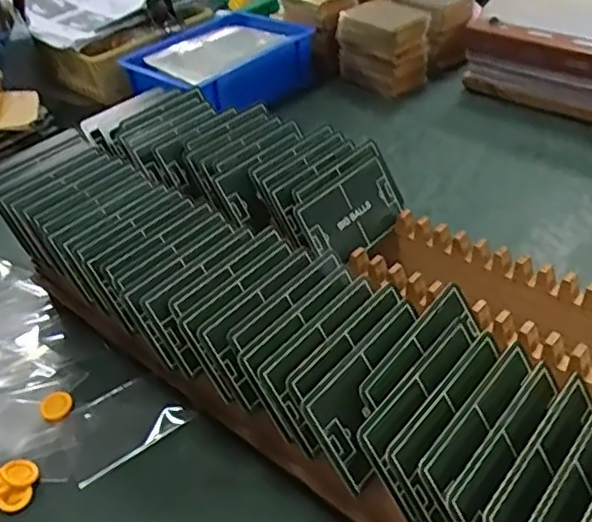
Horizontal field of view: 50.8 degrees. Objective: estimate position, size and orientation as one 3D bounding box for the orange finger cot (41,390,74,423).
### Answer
[{"bbox_3d":[-0.160,0.096,0.417,0.020,0.006,0.024,-26,43,-21],"label":"orange finger cot"}]

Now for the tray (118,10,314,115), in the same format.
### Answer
[{"bbox_3d":[-0.084,-0.241,0.762,0.159,0.057,0.214,28,51,35],"label":"tray"}]

